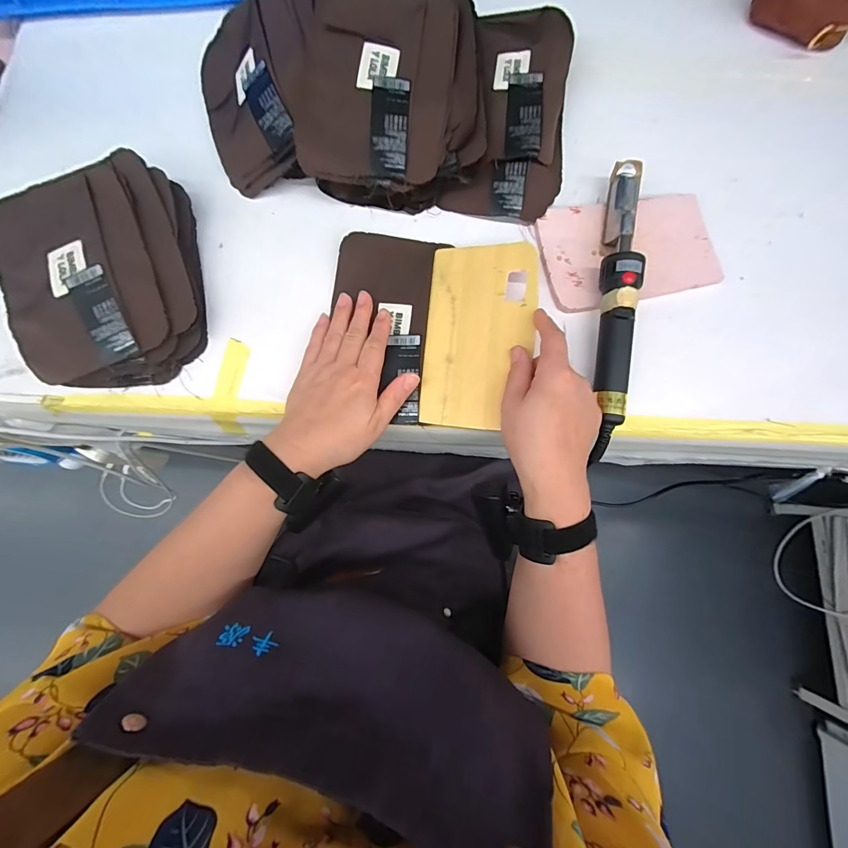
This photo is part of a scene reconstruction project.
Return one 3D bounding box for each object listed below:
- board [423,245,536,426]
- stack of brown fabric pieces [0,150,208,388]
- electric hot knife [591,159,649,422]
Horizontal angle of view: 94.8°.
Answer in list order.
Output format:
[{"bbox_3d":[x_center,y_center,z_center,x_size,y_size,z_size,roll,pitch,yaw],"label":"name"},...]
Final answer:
[{"bbox_3d":[0.052,-0.089,0.376,0.102,0.004,0.186,3,78,18],"label":"board"},{"bbox_3d":[-0.318,-0.147,0.385,0.180,0.047,0.222,-9,79,-3],"label":"stack of brown fabric pieces"},{"bbox_3d":[0.190,-0.138,0.380,0.035,0.041,0.271,10,78,1],"label":"electric hot knife"}]

